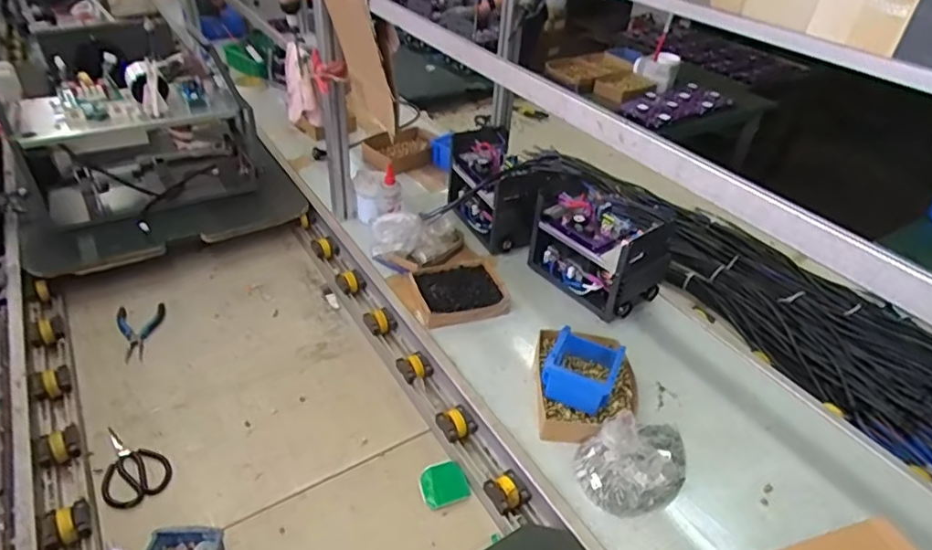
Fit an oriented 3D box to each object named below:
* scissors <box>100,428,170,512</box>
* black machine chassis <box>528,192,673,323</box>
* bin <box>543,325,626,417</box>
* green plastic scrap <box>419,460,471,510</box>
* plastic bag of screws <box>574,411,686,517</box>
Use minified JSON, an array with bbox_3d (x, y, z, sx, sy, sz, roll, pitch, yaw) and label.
[{"bbox_3d":[-0.529,0.296,0.892,0.148,0.012,0.092,33,46,31],"label":"scissors"},{"bbox_3d":[0.268,-0.053,1.170,0.145,0.179,0.249,-26,48,-34],"label":"black machine chassis"},{"bbox_3d":[0.194,0.149,0.939,0.113,0.064,0.145,19,40,18],"label":"bin"},{"bbox_3d":[-0.036,0.332,0.906,0.073,0.007,0.070,-10,41,-20],"label":"green plastic scrap"},{"bbox_3d":[0.258,0.264,0.831,0.173,0.104,0.115,-7,40,-17],"label":"plastic bag of screws"}]

